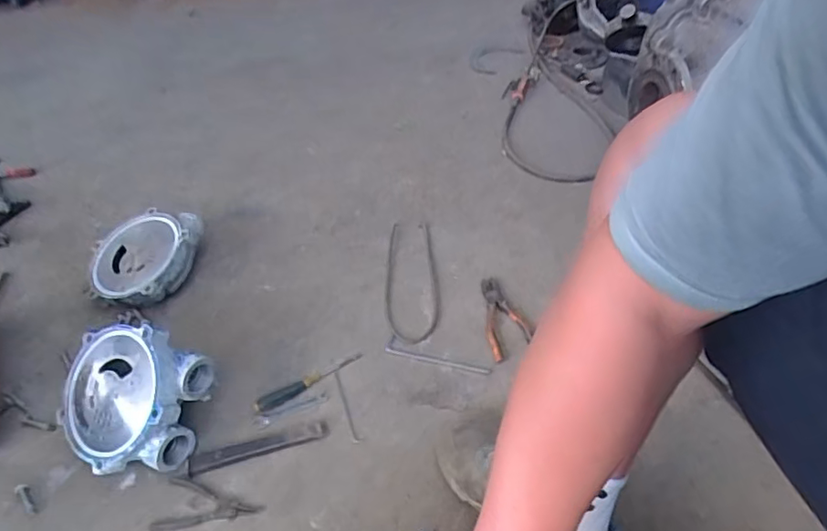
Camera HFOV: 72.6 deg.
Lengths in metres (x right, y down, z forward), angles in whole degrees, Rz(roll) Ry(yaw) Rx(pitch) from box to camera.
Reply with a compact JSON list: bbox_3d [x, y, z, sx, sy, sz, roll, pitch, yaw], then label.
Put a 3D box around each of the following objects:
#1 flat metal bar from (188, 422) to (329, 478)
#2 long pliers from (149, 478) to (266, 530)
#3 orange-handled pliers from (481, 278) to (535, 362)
[{"bbox_3d":[-0.234,0.275,0.856,0.204,0.011,0.033,-14,45,-10],"label":"flat metal bar"},{"bbox_3d":[-0.291,0.336,0.801,0.154,0.008,0.070,-4,44,0],"label":"long pliers"},{"bbox_3d":[0.173,0.094,1.036,0.087,0.025,0.187,-6,44,-2],"label":"orange-handled pliers"}]

